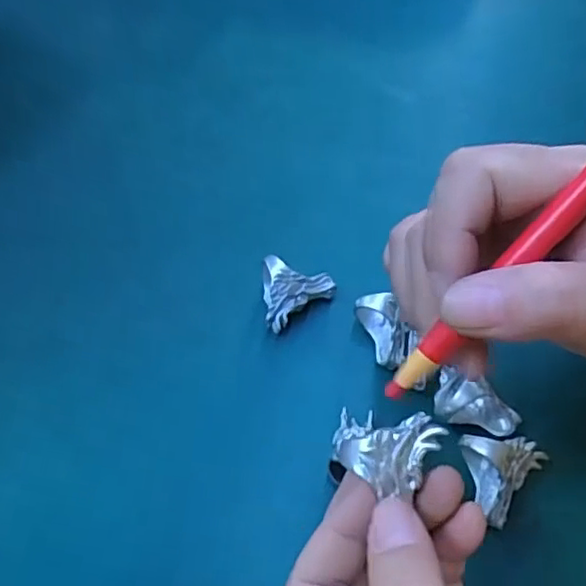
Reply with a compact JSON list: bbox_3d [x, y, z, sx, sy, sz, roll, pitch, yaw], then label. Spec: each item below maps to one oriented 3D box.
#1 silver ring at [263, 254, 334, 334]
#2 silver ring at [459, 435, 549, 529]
[{"bbox_3d":[0.003,0.000,0.315,0.036,0.024,0.033,-2,62,3],"label":"silver ring"},{"bbox_3d":[0.092,0.077,0.265,0.034,0.024,0.035,-13,62,-3],"label":"silver ring"}]

